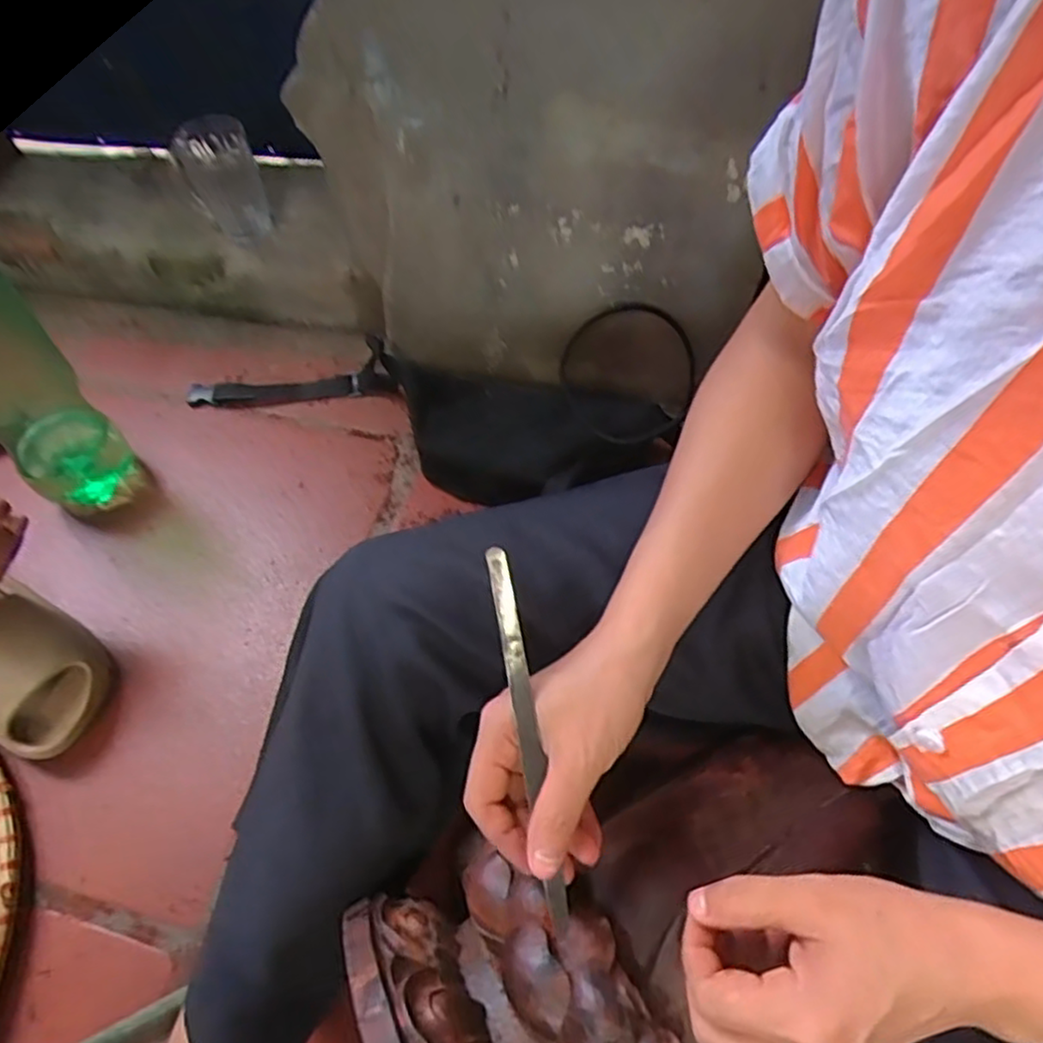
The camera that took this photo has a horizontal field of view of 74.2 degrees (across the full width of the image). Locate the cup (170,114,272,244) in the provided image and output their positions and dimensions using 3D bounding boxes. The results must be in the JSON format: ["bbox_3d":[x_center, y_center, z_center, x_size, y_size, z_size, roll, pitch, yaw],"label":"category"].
[{"bbox_3d":[-0.343,-0.402,0.789,0.077,0.132,0.085,-19,60,-11],"label":"cup"}]

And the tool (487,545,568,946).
[{"bbox_3d":[0.004,0.108,0.340,0.011,0.008,0.193,-10,93,-5],"label":"tool"}]

